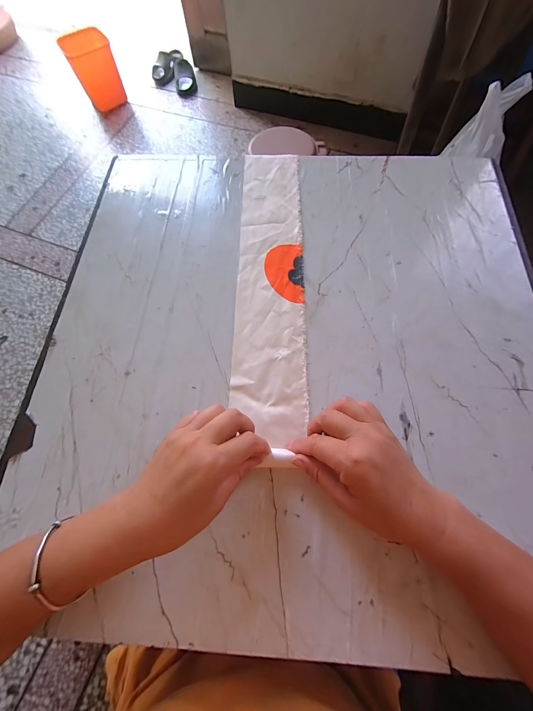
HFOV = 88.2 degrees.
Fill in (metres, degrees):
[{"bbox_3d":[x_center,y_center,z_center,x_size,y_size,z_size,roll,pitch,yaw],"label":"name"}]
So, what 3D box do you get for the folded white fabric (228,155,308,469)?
[{"bbox_3d":[0.005,-0.103,0.356,0.086,0.018,0.449,-1,70,2],"label":"folded white fabric"}]

